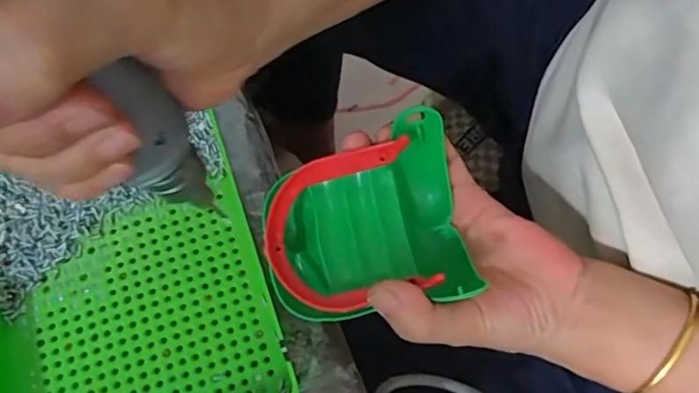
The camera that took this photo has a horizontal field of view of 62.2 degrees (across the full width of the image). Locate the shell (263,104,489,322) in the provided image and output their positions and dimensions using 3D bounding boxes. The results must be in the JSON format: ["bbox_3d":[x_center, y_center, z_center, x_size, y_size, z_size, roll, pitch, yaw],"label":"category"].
[{"bbox_3d":[0.009,0.015,0.284,0.097,0.050,0.082,-10,67,-3],"label":"shell"}]

